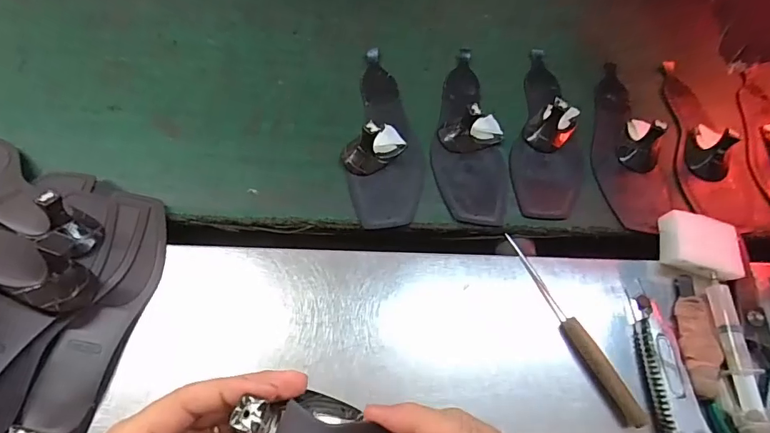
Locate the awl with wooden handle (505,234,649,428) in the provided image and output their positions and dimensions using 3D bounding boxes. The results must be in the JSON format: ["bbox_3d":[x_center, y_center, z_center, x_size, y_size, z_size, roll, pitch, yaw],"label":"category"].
[{"bbox_3d":[0.171,0.098,0.419,0.018,0.016,0.195,-20,62,-16],"label":"awl with wooden handle"}]

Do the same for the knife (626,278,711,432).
[{"bbox_3d":[0.248,0.137,0.399,0.034,0.015,0.156,-3,58,-6],"label":"knife"}]

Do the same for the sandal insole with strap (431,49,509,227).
[{"bbox_3d":[0.105,-0.118,0.539,0.086,0.048,0.257,6,58,-1],"label":"sandal insole with strap"}]

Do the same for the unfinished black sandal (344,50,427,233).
[{"bbox_3d":[0.000,-0.110,0.528,0.091,0.048,0.259,2,58,-3],"label":"unfinished black sandal"}]

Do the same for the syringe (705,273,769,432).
[{"bbox_3d":[0.314,0.124,0.404,0.024,0.024,0.142,10,58,2],"label":"syringe"}]

